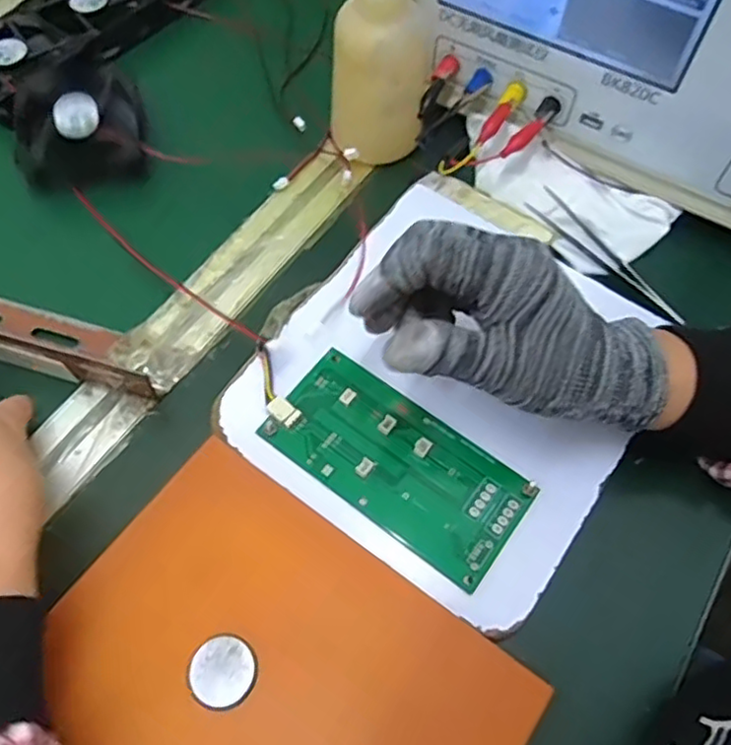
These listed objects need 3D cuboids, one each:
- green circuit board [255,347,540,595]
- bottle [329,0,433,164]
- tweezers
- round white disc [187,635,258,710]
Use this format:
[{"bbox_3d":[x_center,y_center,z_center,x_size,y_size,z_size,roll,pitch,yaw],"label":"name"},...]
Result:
[{"bbox_3d":[0.016,0.044,0.336,0.133,0.009,0.064,33,66,18],"label":"green circuit board"},{"bbox_3d":[0.009,-0.204,0.409,0.064,0.149,0.050,4,61,3],"label":"bottle"},{"bbox_3d":[0.150,-0.074,0.412,0.018,0.005,0.120,-44,70,6],"label":"tweezers"},{"bbox_3d":[-0.062,0.130,0.286,0.028,0.004,0.028,-1,61,1],"label":"round white disc"}]

